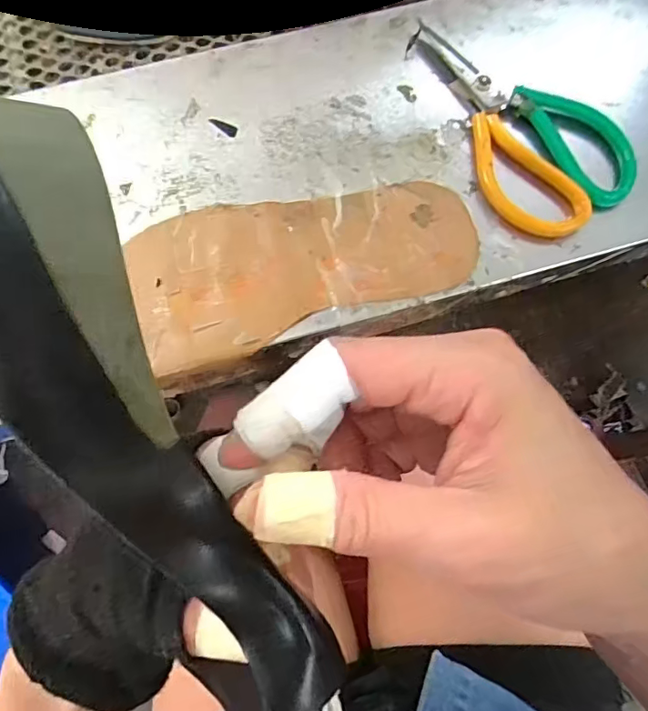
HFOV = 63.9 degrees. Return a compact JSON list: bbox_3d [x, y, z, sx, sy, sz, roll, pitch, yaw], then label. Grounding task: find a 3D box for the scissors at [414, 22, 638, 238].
[{"bbox_3d":[0.135,-0.163,0.355,0.091,0.021,0.176,-21,75,-6],"label":"scissors"}]

